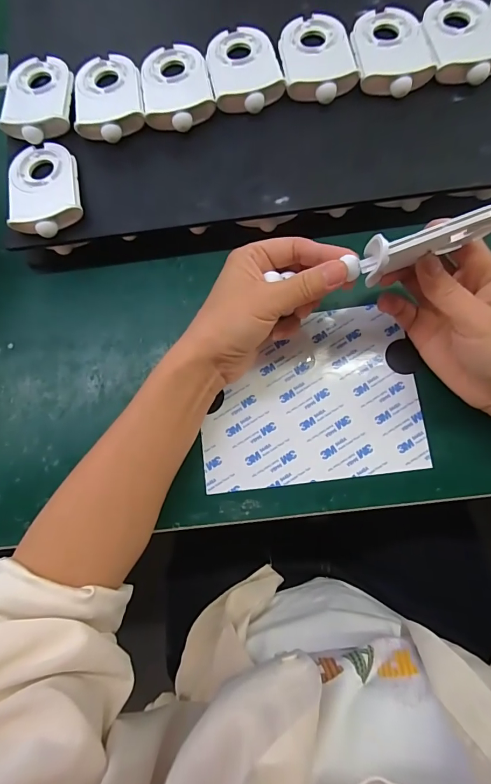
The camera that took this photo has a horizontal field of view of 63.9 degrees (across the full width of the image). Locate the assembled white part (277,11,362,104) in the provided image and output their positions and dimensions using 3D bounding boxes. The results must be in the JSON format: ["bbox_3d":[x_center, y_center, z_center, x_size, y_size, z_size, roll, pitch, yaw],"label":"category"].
[{"bbox_3d":[0.060,-0.280,0.326,0.058,0.013,0.089,-7,81,3],"label":"assembled white part"}]

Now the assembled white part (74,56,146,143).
[{"bbox_3d":[-0.118,-0.253,0.333,0.057,0.014,0.087,-12,81,2],"label":"assembled white part"}]

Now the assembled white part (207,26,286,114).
[{"bbox_3d":[-0.002,-0.273,0.328,0.056,0.014,0.087,-12,81,2],"label":"assembled white part"}]

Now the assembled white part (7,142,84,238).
[{"bbox_3d":[-0.166,-0.168,0.323,0.057,0.017,0.087,-14,81,2],"label":"assembled white part"}]

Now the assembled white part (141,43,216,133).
[{"bbox_3d":[-0.060,-0.260,0.330,0.058,0.015,0.088,-13,81,2],"label":"assembled white part"}]

